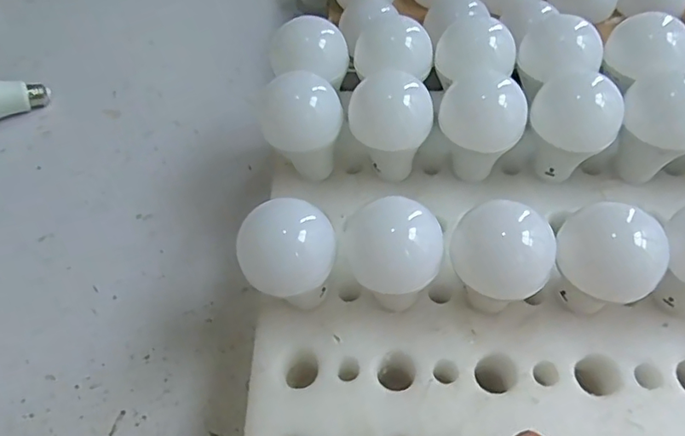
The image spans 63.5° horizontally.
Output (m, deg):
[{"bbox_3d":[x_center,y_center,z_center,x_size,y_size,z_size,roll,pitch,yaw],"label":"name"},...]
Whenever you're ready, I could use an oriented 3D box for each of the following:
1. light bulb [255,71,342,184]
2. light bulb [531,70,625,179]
[{"bbox_3d":[-0.032,-0.068,0.454,0.064,0.089,0.062,-1,57,2],"label":"light bulb"},{"bbox_3d":[0.182,-0.066,0.449,0.065,0.089,0.063,23,61,17],"label":"light bulb"}]

